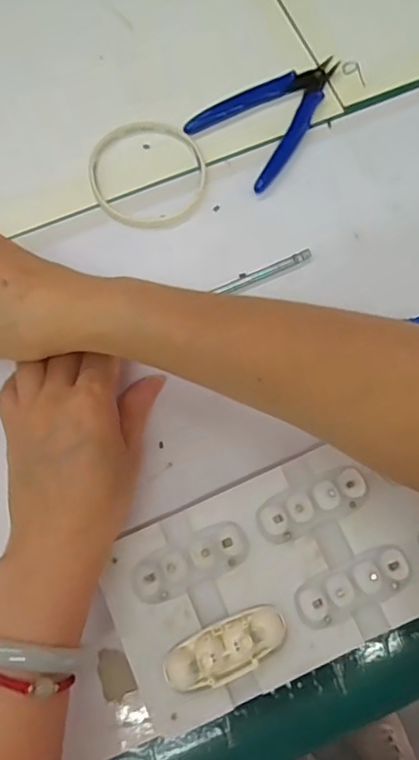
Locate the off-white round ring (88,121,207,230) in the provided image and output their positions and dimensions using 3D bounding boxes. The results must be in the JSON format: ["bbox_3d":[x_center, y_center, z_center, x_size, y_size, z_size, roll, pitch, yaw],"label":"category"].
[{"bbox_3d":[-0.043,-0.144,0.377,0.079,0.004,0.087,-19,75,-4],"label":"off-white round ring"}]

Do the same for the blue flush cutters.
[{"bbox_3d":[0.047,-0.193,0.389,0.074,0.006,0.111,42,79,12],"label":"blue flush cutters"}]

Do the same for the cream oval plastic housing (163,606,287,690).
[{"bbox_3d":[0.009,0.136,0.273,0.063,0.016,0.026,-22,75,-5],"label":"cream oval plastic housing"}]

